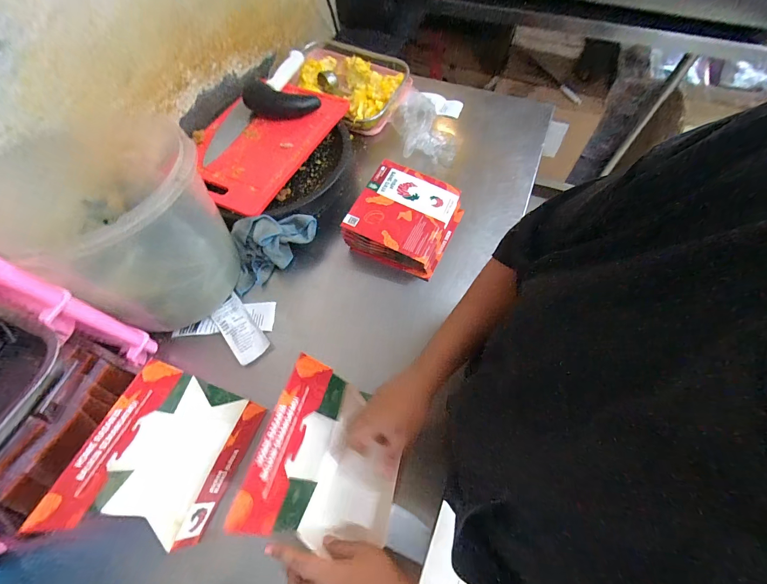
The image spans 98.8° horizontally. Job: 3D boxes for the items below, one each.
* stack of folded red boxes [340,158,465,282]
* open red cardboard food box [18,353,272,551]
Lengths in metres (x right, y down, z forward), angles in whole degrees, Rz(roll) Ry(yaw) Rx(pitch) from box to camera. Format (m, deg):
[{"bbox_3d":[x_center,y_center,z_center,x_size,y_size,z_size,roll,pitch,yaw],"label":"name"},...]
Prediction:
[{"bbox_3d":[0.040,-0.139,0.602,0.177,0.079,0.174,23,66,13],"label":"stack of folded red boxes"},{"bbox_3d":[-0.259,0.193,0.399,0.117,0.151,0.170,15,64,9],"label":"open red cardboard food box"}]

